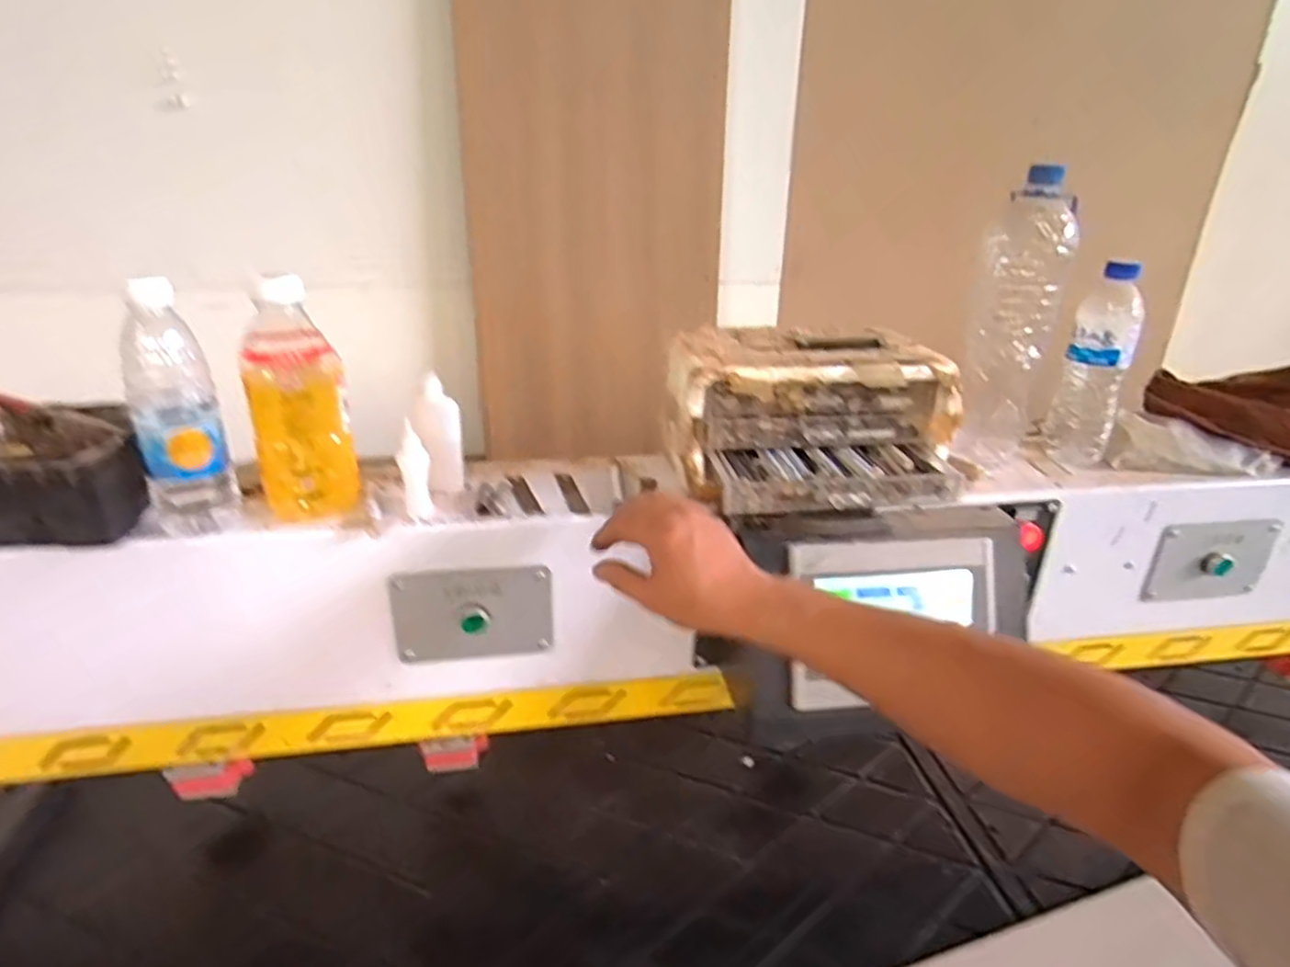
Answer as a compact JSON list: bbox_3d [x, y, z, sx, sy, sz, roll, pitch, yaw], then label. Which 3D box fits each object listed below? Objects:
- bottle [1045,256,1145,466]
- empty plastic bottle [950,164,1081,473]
[{"bbox_3d":[0.495,-0.129,0.797,0.061,0.210,0.054,17,29,32],"label":"bottle"},{"bbox_3d":[0.386,-0.167,0.770,0.080,0.290,0.085,11,26,22],"label":"empty plastic bottle"}]

